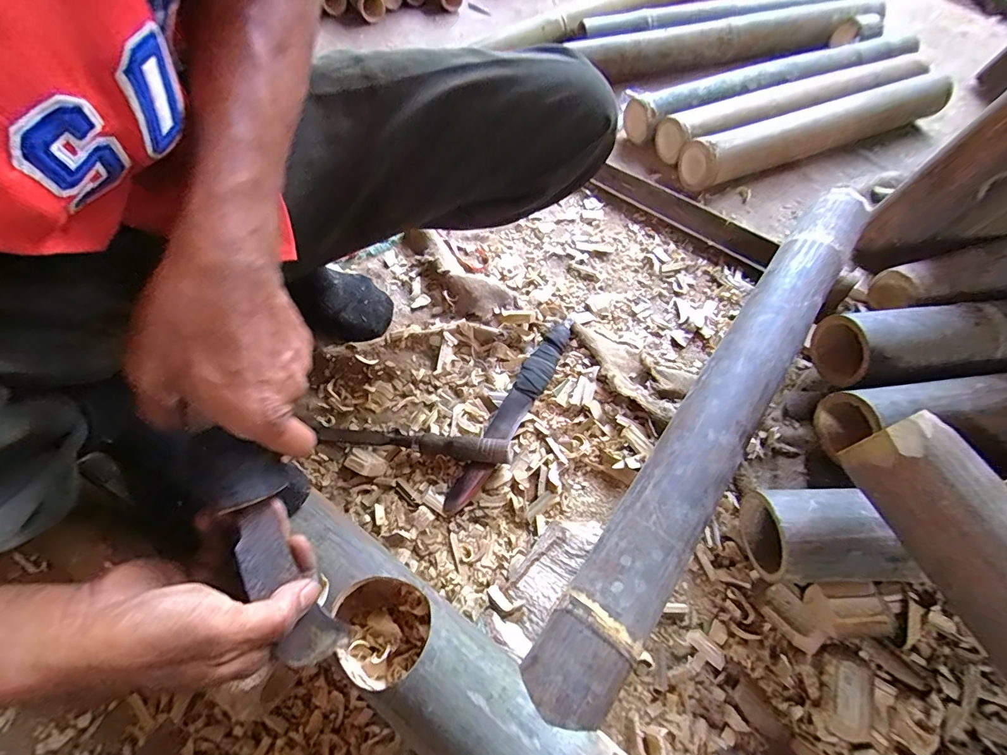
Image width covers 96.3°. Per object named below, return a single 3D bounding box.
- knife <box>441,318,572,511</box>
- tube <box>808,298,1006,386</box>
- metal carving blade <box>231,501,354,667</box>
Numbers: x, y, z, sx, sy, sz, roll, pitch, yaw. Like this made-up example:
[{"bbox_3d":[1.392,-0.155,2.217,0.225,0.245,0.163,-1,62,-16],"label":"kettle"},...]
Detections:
[{"bbox_3d":[0.013,0.035,0.521,0.038,0.021,0.262,25,63,16],"label":"knife"},{"bbox_3d":[0.598,-0.050,0.514,0.450,0.079,0.080,-5,59,-1],"label":"tube"},{"bbox_3d":[-0.145,0.149,0.302,0.012,0.125,0.046,-17,18,28],"label":"metal carving blade"}]

